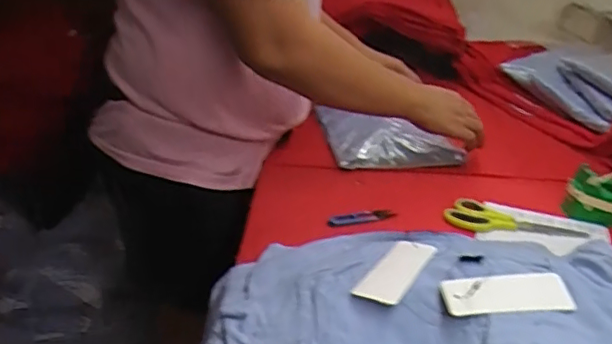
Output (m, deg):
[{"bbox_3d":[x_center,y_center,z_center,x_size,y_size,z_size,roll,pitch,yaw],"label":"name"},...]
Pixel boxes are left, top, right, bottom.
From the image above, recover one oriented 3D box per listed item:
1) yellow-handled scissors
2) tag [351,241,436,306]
[{"bbox_3d":[0.289,0.069,0.795,0.184,0.011,0.078,15,29,14],"label":"yellow-handled scissors"},{"bbox_3d":[0.095,0.104,0.610,0.051,0.006,0.115,7,26,31],"label":"tag"}]

